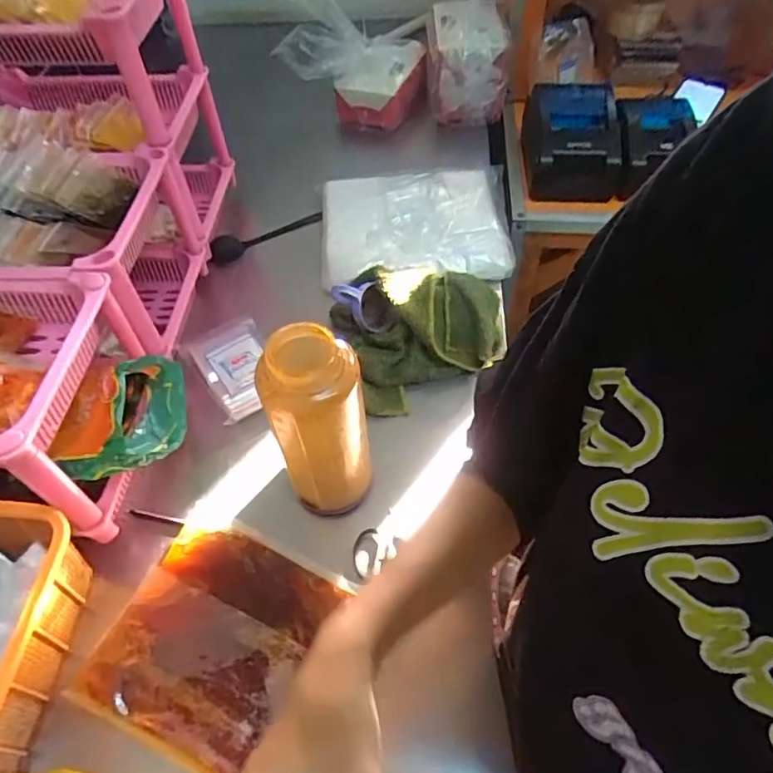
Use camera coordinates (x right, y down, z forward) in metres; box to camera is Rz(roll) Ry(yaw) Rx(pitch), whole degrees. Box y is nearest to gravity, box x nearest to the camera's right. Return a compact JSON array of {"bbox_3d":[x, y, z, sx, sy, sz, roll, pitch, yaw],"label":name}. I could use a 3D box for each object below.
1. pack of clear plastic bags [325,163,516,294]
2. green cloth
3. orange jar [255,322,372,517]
[{"bbox_3d":[0.043,-0.234,0.806,0.266,0.035,0.200,-4,53,-1],"label":"pack of clear plastic bags"},{"bbox_3d":[0.041,-0.078,0.680,0.182,0.092,0.153,-17,55,-10],"label":"green cloth"},{"bbox_3d":[-0.057,0.039,0.504,0.077,0.220,0.067,-7,54,-3],"label":"orange jar"}]

